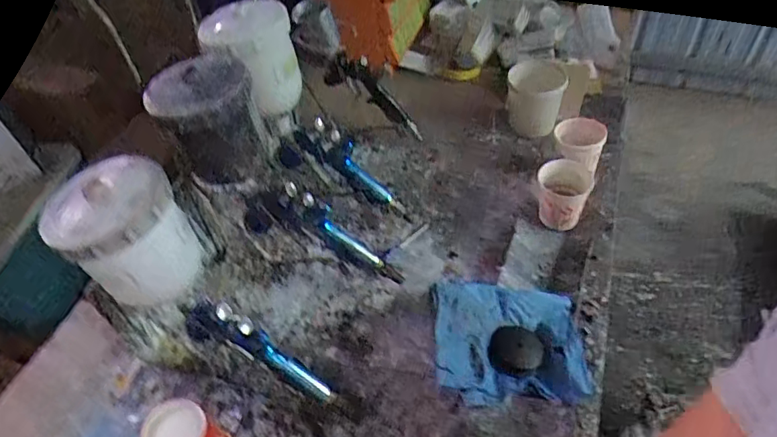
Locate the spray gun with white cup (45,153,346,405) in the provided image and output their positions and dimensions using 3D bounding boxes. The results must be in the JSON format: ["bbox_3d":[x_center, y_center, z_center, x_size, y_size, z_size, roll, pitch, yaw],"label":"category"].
[{"bbox_3d":[-0.177,0.081,0.526,0.115,0.321,0.106,-1,45,34],"label":"spray gun with white cup"}]

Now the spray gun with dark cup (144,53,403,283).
[{"bbox_3d":[-0.111,-0.047,0.615,0.210,0.299,0.098,-6,49,0],"label":"spray gun with dark cup"}]

